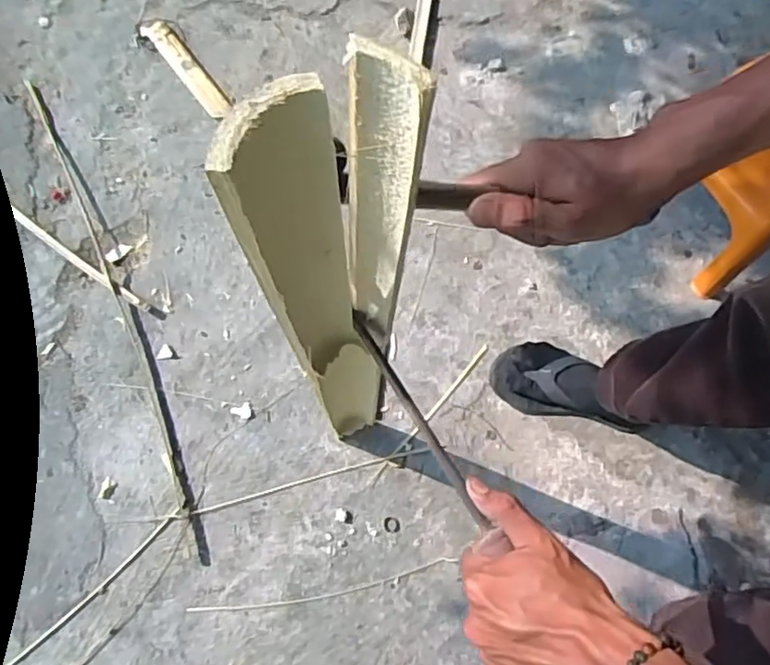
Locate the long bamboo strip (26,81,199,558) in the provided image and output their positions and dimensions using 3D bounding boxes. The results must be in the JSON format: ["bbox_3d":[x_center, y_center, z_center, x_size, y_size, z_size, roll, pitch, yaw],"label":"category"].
[{"bbox_3d":[-0.482,-0.070,1.109,0.033,0.006,0.931,-23,76,-8],"label":"long bamboo strip"}]

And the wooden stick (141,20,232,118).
[{"bbox_3d":[-0.380,-0.509,1.218,0.050,0.022,0.248,-38,78,-11],"label":"wooden stick"}]

